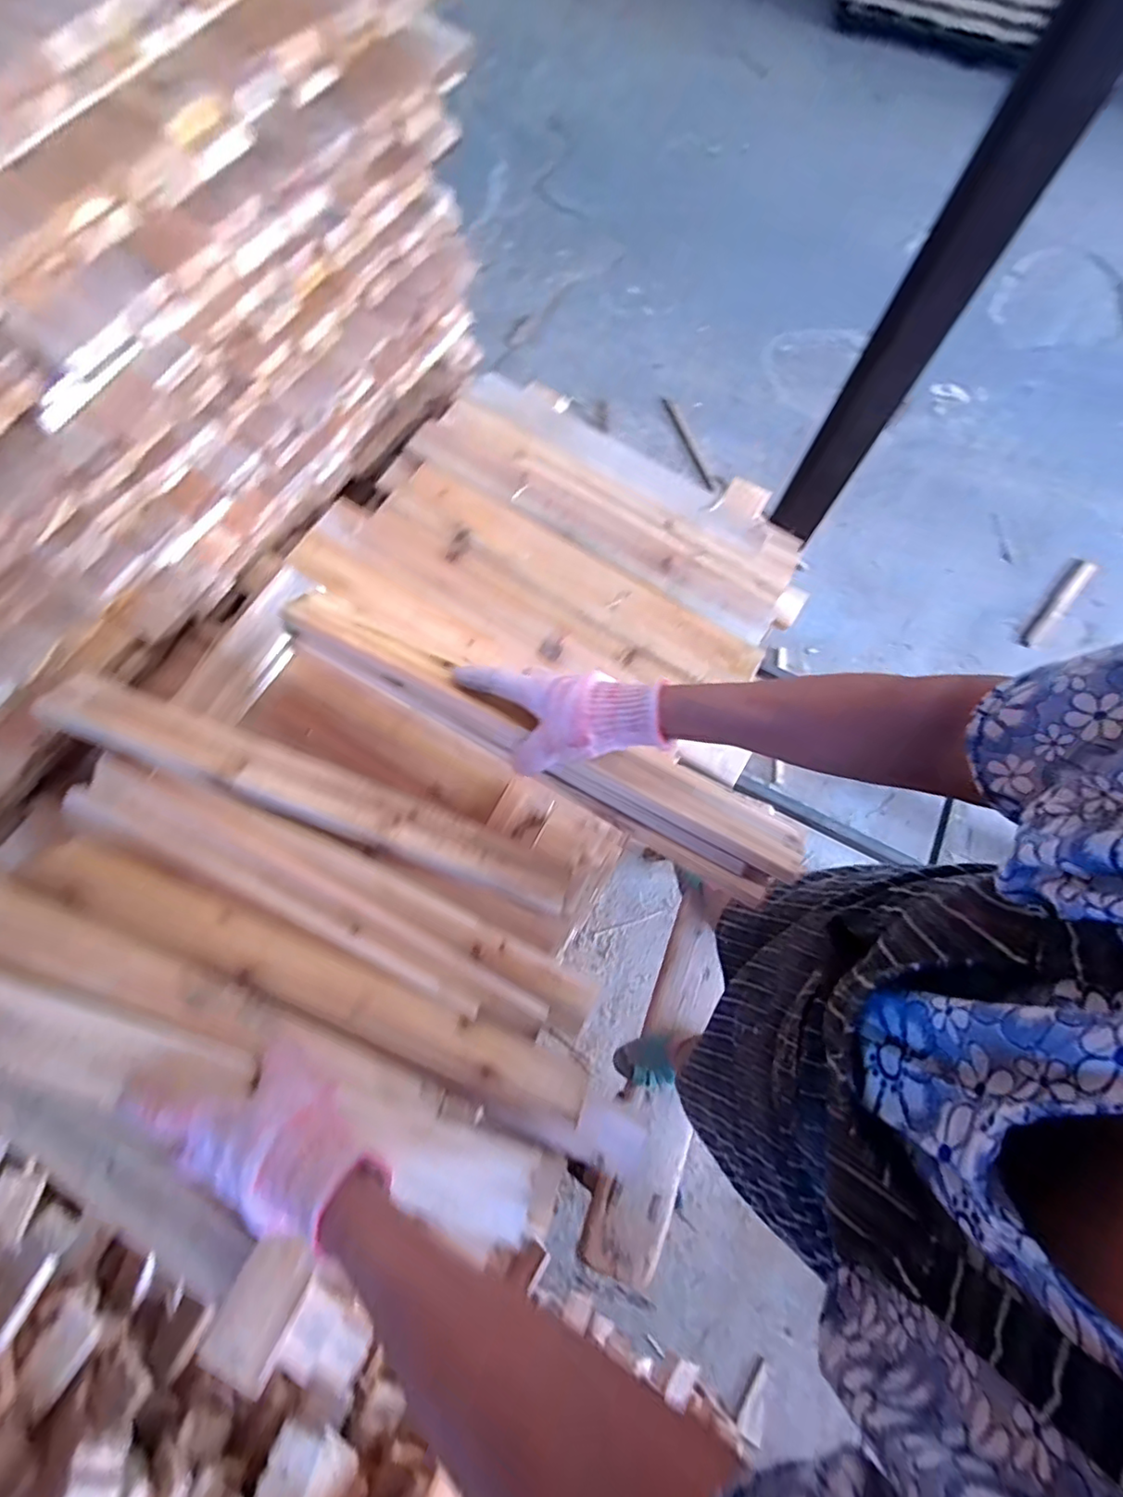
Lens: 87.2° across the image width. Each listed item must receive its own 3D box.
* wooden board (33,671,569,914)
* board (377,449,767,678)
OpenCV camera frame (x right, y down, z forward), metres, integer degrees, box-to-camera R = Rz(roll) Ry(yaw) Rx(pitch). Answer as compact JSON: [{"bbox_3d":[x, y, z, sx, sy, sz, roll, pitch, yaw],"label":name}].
[{"bbox_3d":[-0.223,0.039,0.549,0.485,0.017,0.063,21,49,-2],"label":"wooden board"},{"bbox_3d":[0.003,-0.217,0.704,0.498,0.013,0.072,30,75,7],"label":"board"}]

